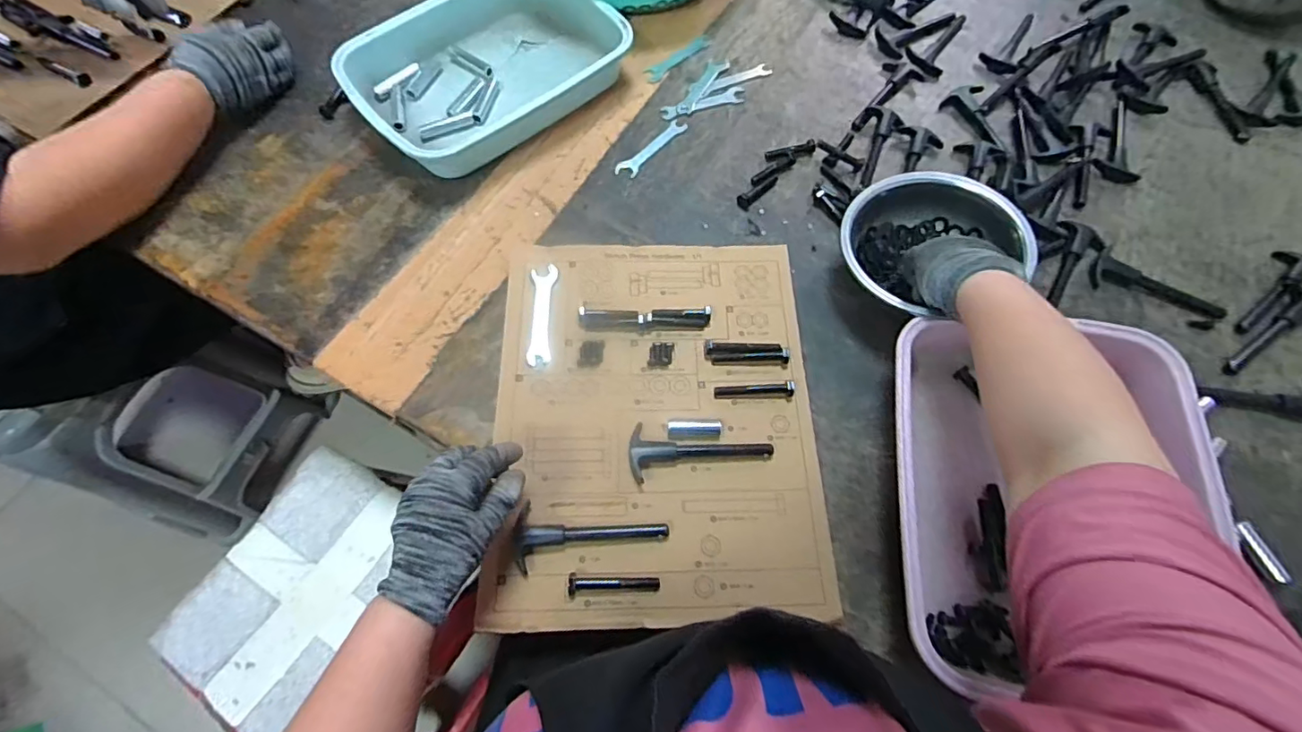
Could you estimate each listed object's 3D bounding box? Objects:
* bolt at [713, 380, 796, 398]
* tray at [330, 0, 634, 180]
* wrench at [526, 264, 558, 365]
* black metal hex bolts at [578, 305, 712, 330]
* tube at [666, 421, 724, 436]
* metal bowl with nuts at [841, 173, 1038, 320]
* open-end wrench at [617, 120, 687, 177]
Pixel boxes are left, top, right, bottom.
[{"bbox_3d":[0.100,0.022,0.528,0.076,0.014,0.013,0,67,0],"label":"bolt"},{"bbox_3d":[-0.205,-0.374,0.680,0.313,0.058,0.238,-35,71,-13],"label":"tray"},{"bbox_3d":[-0.111,-0.054,0.564,0.027,0.006,0.111,-2,67,0],"label":"wrench"},{"bbox_3d":[-0.005,-0.051,0.557,0.132,0.018,0.022,-1,67,0],"label":"black metal hex bolts"},{"bbox_3d":[0.041,0.058,0.510,0.050,0.010,0.013,-1,67,0],"label":"tube"},{"bbox_3d":[0.275,-0.121,0.563,0.163,0.073,0.147,-19,68,-7],"label":"metal bowl with nuts"},{"bbox_3d":[0.000,-0.264,0.665,0.027,0.004,0.110,38,73,15],"label":"open-end wrench"}]

